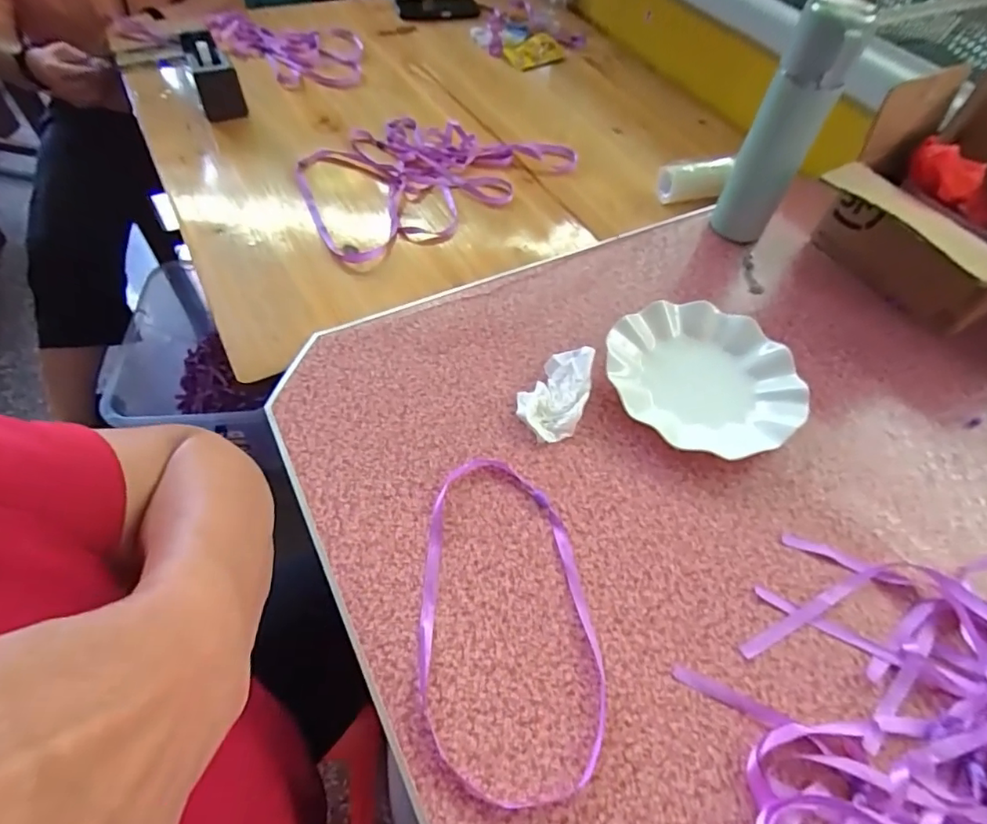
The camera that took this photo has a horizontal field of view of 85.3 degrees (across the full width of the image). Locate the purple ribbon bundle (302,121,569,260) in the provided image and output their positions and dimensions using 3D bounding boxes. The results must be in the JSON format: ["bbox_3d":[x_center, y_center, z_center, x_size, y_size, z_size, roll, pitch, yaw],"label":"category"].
[{"bbox_3d":[-0.103,-0.356,0.776,0.394,0.023,0.267,-35,64,-23],"label":"purple ribbon bundle"}]

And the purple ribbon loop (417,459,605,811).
[{"bbox_3d":[0.007,0.145,0.404,0.129,0.004,0.248,-4,56,-6],"label":"purple ribbon loop"}]

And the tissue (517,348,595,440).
[{"bbox_3d":[0.060,-0.021,0.507,0.057,0.027,0.098,22,58,11],"label":"tissue"}]

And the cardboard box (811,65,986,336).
[{"bbox_3d":[0.498,-0.188,0.564,0.226,0.177,0.271,-23,60,-18],"label":"cardboard box"}]

